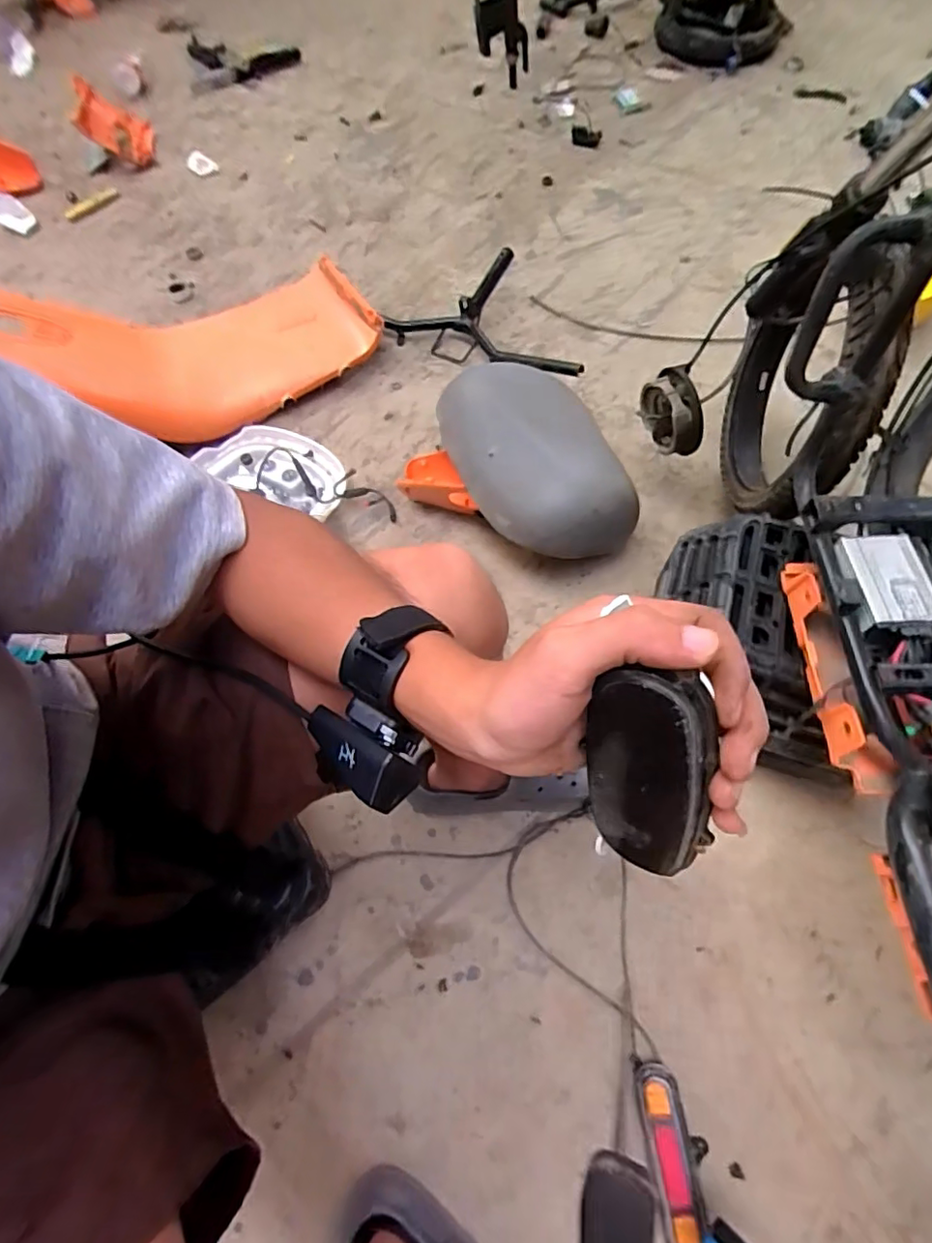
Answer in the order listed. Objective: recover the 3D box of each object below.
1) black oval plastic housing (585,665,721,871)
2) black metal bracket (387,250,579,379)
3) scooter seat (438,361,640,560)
[{"bbox_3d":[0.083,0.064,0.256,0.051,0.121,0.030,13,40,28],"label":"black oval plastic housing"},{"bbox_3d":[0.014,-0.534,1.104,0.288,0.102,0.374,-18,65,-7],"label":"black metal bracket"},{"bbox_3d":[0.099,-0.245,0.848,0.205,0.092,0.308,-24,66,-9],"label":"scooter seat"}]

